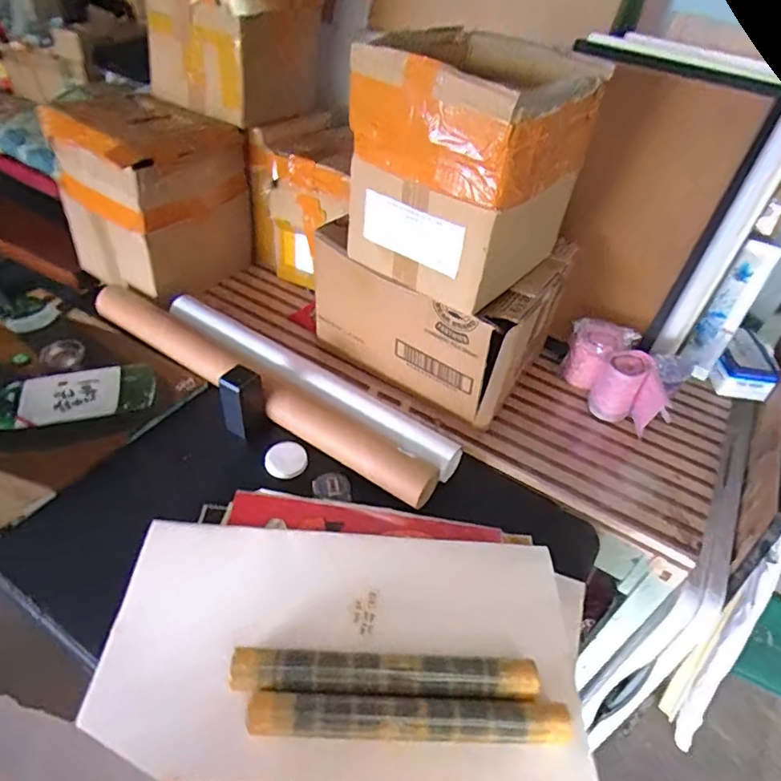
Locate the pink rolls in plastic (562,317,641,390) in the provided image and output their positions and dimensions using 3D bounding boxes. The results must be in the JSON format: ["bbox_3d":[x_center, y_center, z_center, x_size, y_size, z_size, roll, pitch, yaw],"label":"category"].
[{"bbox_3d":[0.418,-0.075,1.087,0.098,0.124,0.098,-24,52,-30],"label":"pink rolls in plastic"}]

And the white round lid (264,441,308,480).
[{"bbox_3d":[-0.181,0.121,0.934,0.069,0.017,0.073,4,43,-4],"label":"white round lid"}]

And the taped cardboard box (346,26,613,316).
[{"bbox_3d":[0.118,-0.341,0.828,0.269,0.306,0.266,31,47,23],"label":"taped cardboard box"}]

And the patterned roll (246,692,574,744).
[{"bbox_3d":[0.023,0.384,0.628,0.373,0.040,0.045,4,43,-4],"label":"patterned roll"}]

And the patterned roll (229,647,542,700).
[{"bbox_3d":[-0.004,0.343,0.654,0.363,0.032,0.051,2,43,-1],"label":"patterned roll"}]

